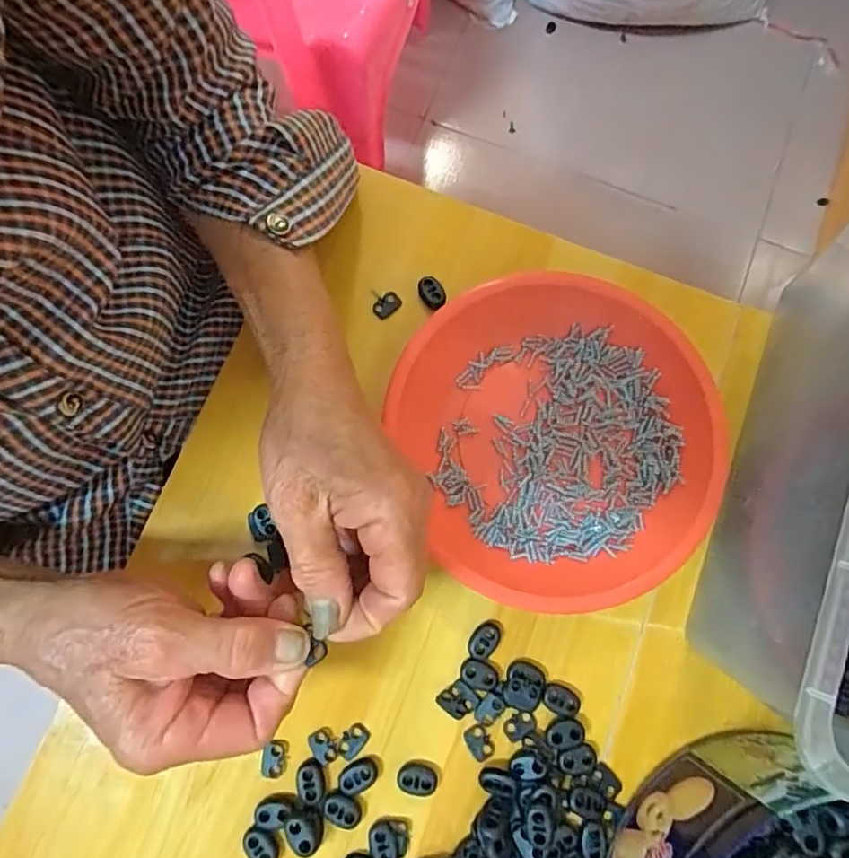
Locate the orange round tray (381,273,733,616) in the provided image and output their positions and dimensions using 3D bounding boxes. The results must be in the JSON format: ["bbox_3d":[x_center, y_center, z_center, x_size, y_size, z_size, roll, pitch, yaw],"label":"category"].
[{"bbox_3d":[0.081,0.004,0.332,0.182,0.023,0.187,0,79,0],"label":"orange round tray"}]

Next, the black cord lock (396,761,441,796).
[{"bbox_3d":[-0.003,0.193,0.306,0.023,0.004,0.015,-3,79,0],"label":"black cord lock"}]

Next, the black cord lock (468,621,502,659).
[{"bbox_3d":[0.035,0.122,0.319,0.013,0.004,0.022,36,81,7],"label":"black cord lock"}]

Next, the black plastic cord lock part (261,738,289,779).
[{"bbox_3d":[-0.084,0.184,0.307,0.014,0.004,0.019,10,79,2],"label":"black plastic cord lock part"}]

